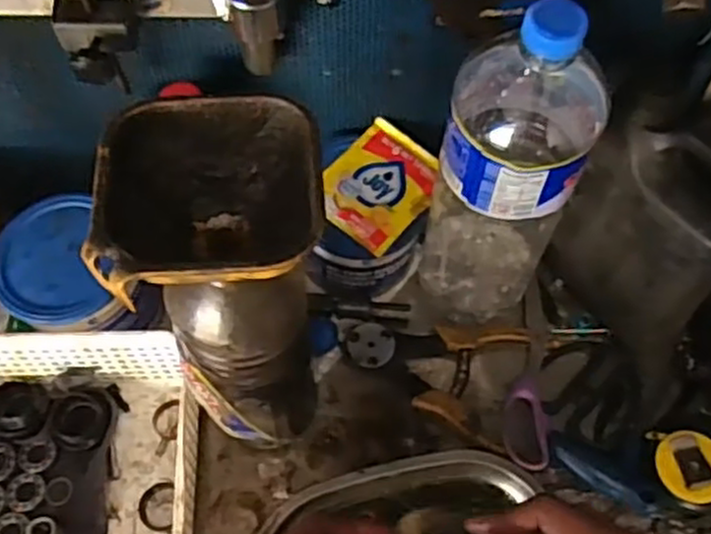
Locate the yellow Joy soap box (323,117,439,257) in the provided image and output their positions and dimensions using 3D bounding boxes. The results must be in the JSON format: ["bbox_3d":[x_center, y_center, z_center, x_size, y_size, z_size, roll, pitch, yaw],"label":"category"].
[{"bbox_3d":[0.018,-0.063,0.577,0.077,0.007,0.096,37,68,17],"label":"yellow Joy soap box"}]

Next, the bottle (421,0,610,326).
[{"bbox_3d":[0.103,-0.058,0.514,0.090,0.306,0.101,25,65,12],"label":"bottle"}]

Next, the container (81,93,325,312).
[{"bbox_3d":[-0.062,-0.025,0.340,0.093,0.057,0.093,-5,62,-3],"label":"container"}]

